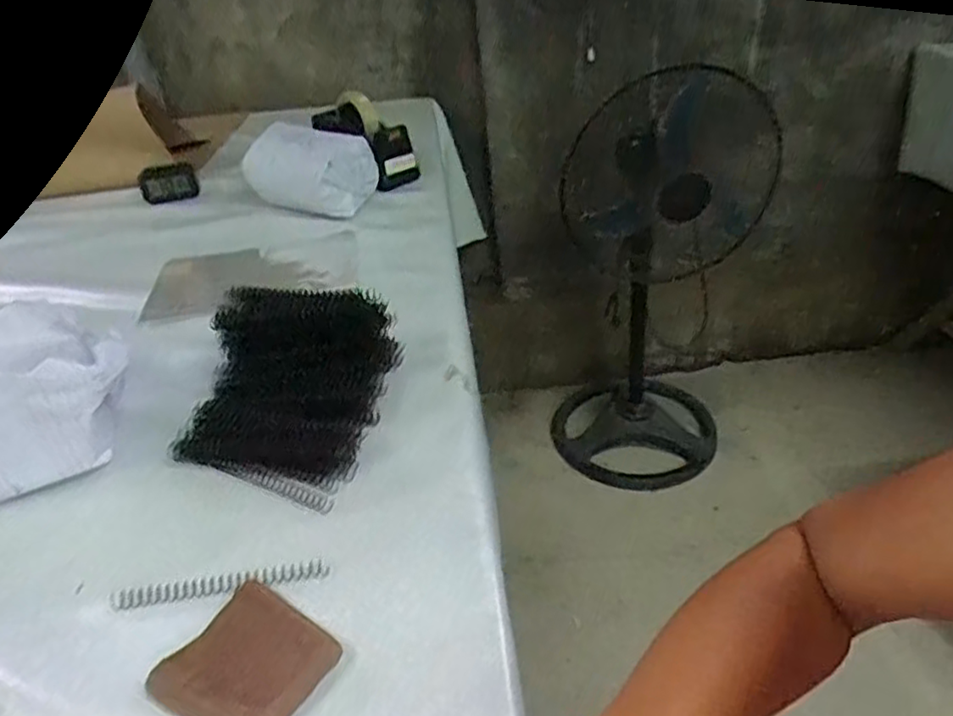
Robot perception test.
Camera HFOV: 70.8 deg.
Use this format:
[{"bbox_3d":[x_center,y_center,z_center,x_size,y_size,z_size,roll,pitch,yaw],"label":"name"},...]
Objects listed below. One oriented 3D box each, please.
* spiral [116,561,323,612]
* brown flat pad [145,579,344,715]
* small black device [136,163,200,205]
[{"bbox_3d":[-0.182,0.160,0.476,0.148,0.008,0.016,-9,34,-3],"label":"spiral"},{"bbox_3d":[-0.137,0.187,0.414,0.091,0.021,0.089,13,39,27],"label":"brown flat pad"},{"bbox_3d":[-0.511,-0.290,1.114,0.102,0.060,0.019,-4,27,12],"label":"small black device"}]

